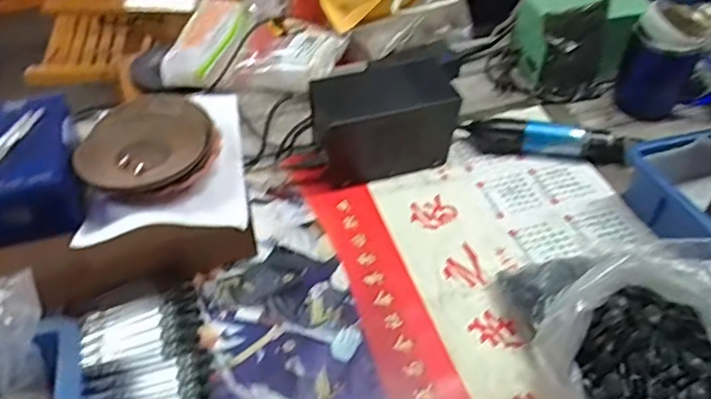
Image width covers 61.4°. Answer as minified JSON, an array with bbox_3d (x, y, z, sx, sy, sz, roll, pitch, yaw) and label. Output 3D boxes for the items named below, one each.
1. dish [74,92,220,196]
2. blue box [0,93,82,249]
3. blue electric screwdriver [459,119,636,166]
[{"bbox_3d":[-0.206,-0.054,0.587,0.126,0.031,0.126,-21,49,-20],"label":"dish"},{"bbox_3d":[-0.308,-0.033,0.552,0.096,0.068,0.133,-12,46,-11],"label":"blue box"},{"bbox_3d":[0.237,-0.073,0.755,0.199,0.049,0.030,10,47,9],"label":"blue electric screwdriver"}]

